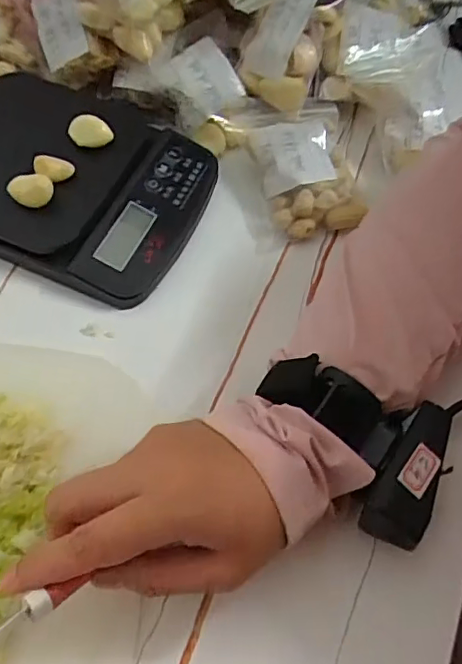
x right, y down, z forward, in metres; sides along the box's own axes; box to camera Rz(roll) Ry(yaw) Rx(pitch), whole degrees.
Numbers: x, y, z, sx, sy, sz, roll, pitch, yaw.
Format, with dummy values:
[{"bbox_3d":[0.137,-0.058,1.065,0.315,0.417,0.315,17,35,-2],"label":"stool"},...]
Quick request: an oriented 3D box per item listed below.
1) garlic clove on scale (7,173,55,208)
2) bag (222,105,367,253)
[{"bbox_3d":[-0.122,-0.086,0.342,0.027,0.018,0.015,-12,64,-8],"label":"garlic clove on scale"},{"bbox_3d":[0.045,-0.113,0.383,0.086,0.029,0.096,-12,64,-8],"label":"bag"}]

